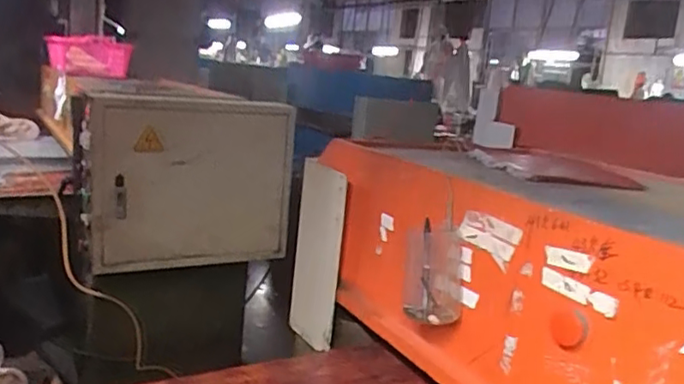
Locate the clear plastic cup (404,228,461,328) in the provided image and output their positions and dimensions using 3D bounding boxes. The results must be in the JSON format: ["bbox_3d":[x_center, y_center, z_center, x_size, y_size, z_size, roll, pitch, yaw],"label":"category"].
[{"bbox_3d":[0.117,0.107,0.781,0.079,0.114,0.065,9,8,7],"label":"clear plastic cup"}]

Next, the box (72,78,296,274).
[{"bbox_3d":[-0.465,-0.040,1.838,0.643,0.506,0.208,5,9,-14],"label":"box"}]

